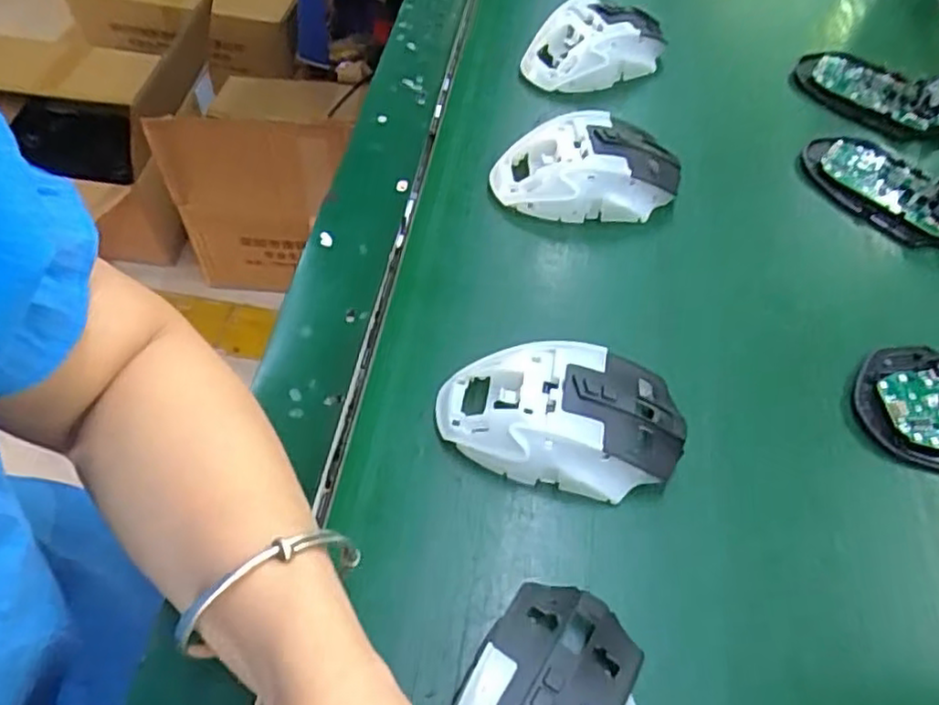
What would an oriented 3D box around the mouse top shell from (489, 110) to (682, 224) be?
[{"bbox_3d":[0.073,-0.113,0.428,0.116,0.039,0.061,0,56,-4],"label":"mouse top shell"}]

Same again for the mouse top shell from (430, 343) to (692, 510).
[{"bbox_3d":[0.044,0.027,0.332,0.117,0.036,0.067,11,56,3],"label":"mouse top shell"}]

